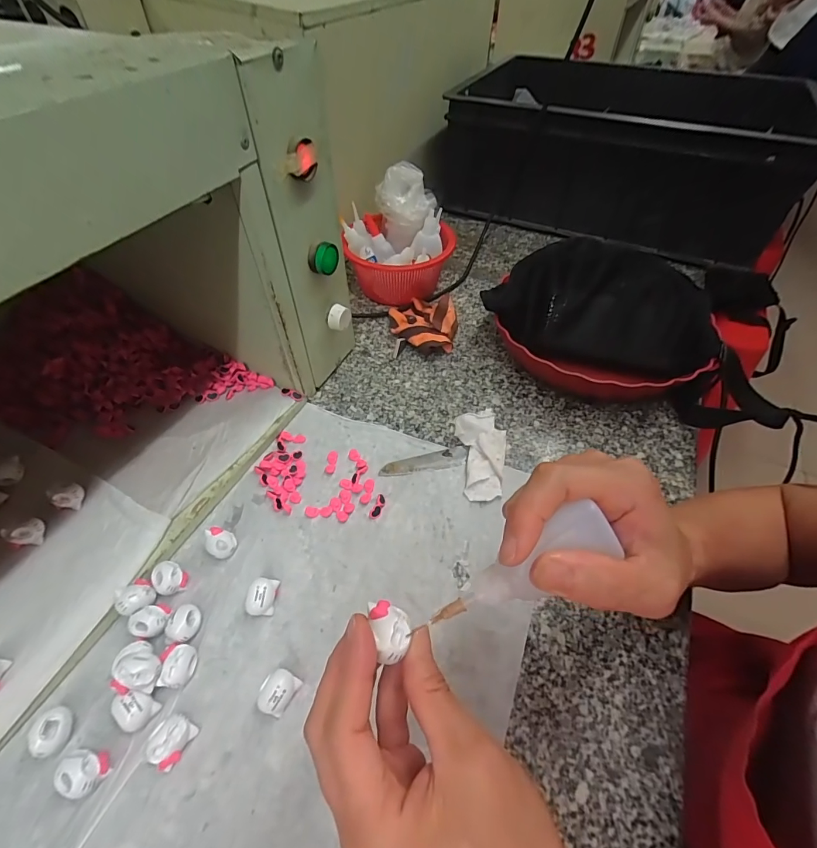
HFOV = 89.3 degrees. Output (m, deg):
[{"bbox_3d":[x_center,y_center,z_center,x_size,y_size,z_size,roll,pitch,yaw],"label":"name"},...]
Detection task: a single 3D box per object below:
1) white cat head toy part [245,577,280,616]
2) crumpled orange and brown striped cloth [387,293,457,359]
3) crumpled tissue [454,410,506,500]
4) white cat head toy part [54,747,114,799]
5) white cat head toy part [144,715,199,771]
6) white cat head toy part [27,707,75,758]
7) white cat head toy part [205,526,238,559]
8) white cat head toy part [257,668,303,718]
[{"bbox_3d":[-0.111,0.131,0.315,0.019,0.019,0.026,4,51,2],"label":"white cat head toy part"},{"bbox_3d":[0.019,-0.134,0.516,0.082,0.048,0.102,-4,51,-4],"label":"crumpled orange and brown striped cloth"},{"bbox_3d":[0.073,0.027,0.401,0.046,0.024,0.093,-2,51,-3],"label":"crumpled tissue"},{"bbox_3d":[-0.196,0.211,0.251,0.021,0.019,0.021,1,51,-1],"label":"white cat head toy part"},{"bbox_3d":[-0.150,0.199,0.260,0.021,0.019,0.025,18,53,13],"label":"white cat head toy part"},{"bbox_3d":[-0.225,0.195,0.263,0.017,0.019,0.025,-1,51,-2],"label":"white cat head toy part"},{"bbox_3d":[-0.154,0.099,0.342,0.026,0.020,0.022,37,59,25],"label":"white cat head toy part"},{"bbox_3d":[-0.087,0.179,0.277,0.022,0.019,0.025,19,53,14],"label":"white cat head toy part"}]

